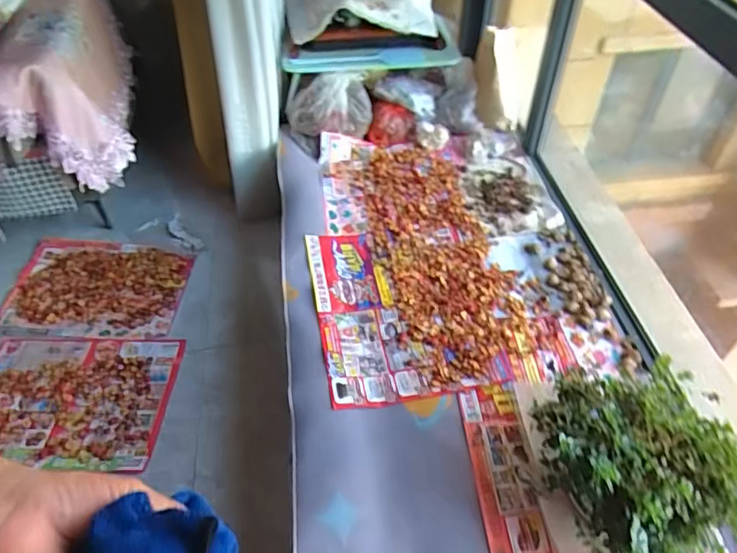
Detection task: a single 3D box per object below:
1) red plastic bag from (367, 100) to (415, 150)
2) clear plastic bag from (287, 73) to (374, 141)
[{"bbox_3d":[0.077,-0.494,1.791,0.151,0.112,0.090,10,48,10],"label":"red plastic bag"},{"bbox_3d":[-0.129,-0.554,1.800,0.270,0.186,0.130,-6,47,-5],"label":"clear plastic bag"}]

